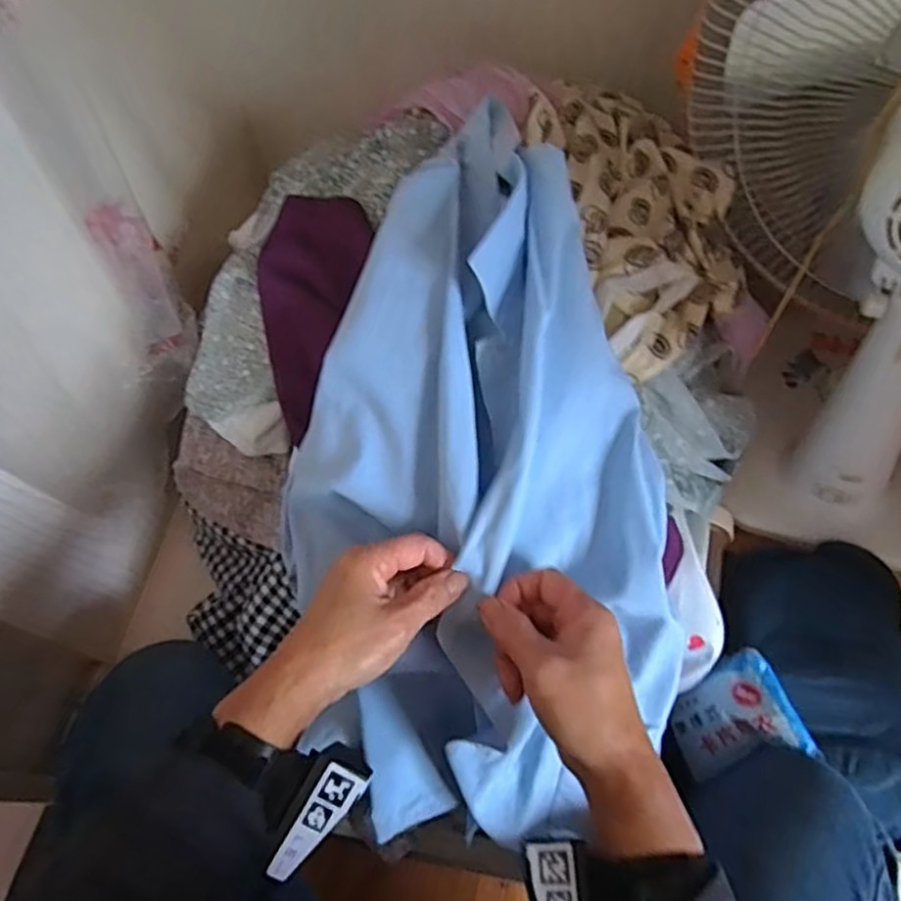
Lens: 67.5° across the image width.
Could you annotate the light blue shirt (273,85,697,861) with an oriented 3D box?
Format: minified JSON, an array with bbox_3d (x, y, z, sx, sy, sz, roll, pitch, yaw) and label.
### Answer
[{"bbox_3d":[0.014,0.033,0.505,0.251,0.279,0.435,-9,63,-1],"label":"light blue shirt"}]

